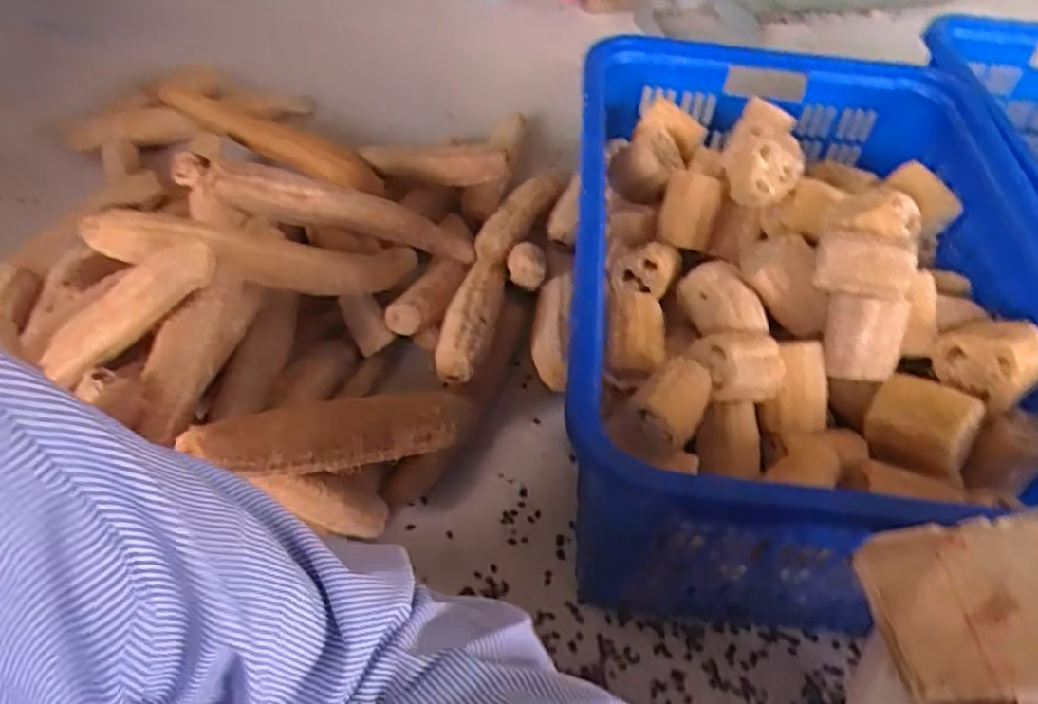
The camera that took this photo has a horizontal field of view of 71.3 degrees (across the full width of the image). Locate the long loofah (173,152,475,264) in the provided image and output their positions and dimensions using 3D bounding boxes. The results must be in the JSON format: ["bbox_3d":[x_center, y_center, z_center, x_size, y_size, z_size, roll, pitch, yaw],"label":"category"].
[{"bbox_3d":[-0.251,-0.200,1.048,0.448,0.074,0.069,12,42,-33],"label":"long loofah"}]

